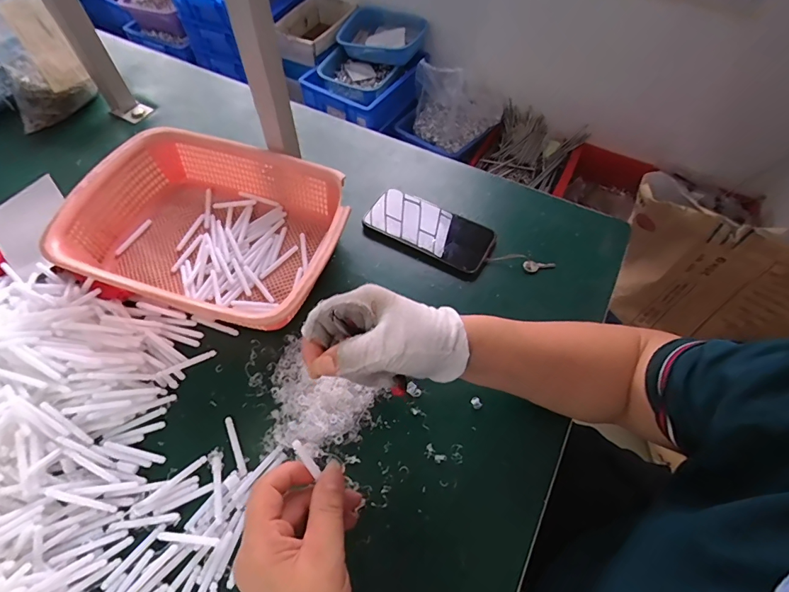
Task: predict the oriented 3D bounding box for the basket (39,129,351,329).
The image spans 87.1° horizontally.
[{"bbox_3d":[-0.207,-0.075,0.490,0.290,0.079,0.214,14,59,7],"label":"basket"}]

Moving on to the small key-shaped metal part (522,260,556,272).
[{"bbox_3d":[0.181,-0.037,0.521,0.039,0.007,0.014,0,60,-3],"label":"small key-shaped metal part"}]

